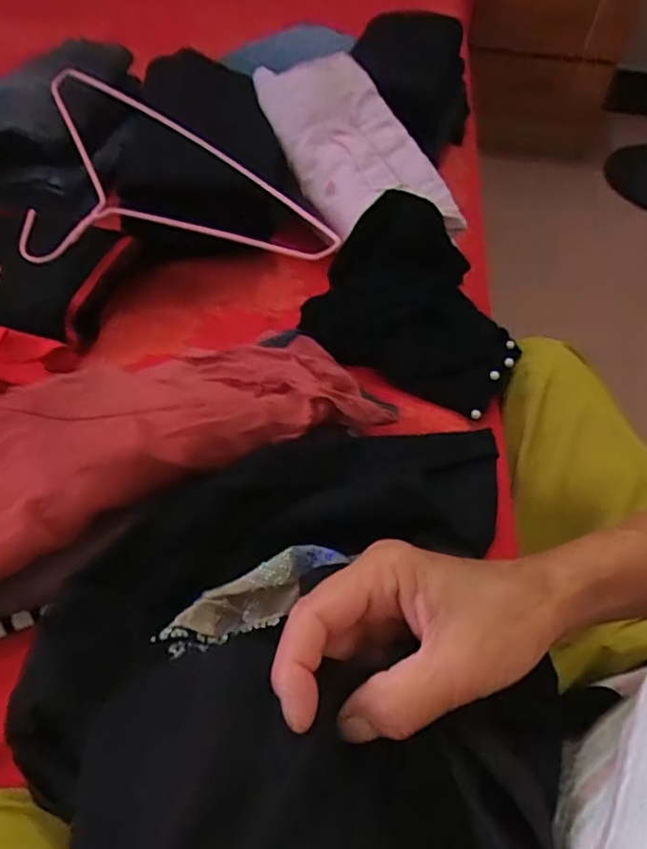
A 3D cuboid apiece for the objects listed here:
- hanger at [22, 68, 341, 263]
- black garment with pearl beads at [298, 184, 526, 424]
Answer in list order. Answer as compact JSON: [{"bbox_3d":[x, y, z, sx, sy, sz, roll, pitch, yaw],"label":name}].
[{"bbox_3d":[-0.203,-0.233,0.615,0.437,0.015,0.217,37,73,21],"label":"hanger"},{"bbox_3d":[0.101,-0.126,0.586,0.189,0.083,0.193,22,54,14],"label":"black garment with pearl beads"}]

